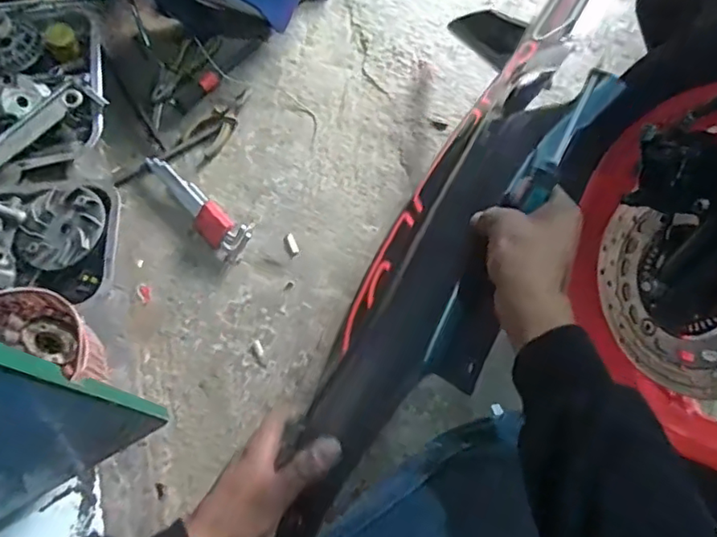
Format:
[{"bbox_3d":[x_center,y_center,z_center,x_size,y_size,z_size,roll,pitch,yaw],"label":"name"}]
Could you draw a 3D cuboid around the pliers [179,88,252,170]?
[{"bbox_3d":[-0.224,-0.236,0.922,0.067,0.011,0.147,39,76,15],"label":"pliers"}]

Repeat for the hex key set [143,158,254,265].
[{"bbox_3d":[-0.248,-0.096,0.856,0.209,0.045,0.053,40,76,15],"label":"hex key set"}]

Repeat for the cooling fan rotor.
[{"bbox_3d":[-0.362,-0.048,0.691,0.103,0.030,0.102,-1,70,2],"label":"cooling fan rotor"}]

